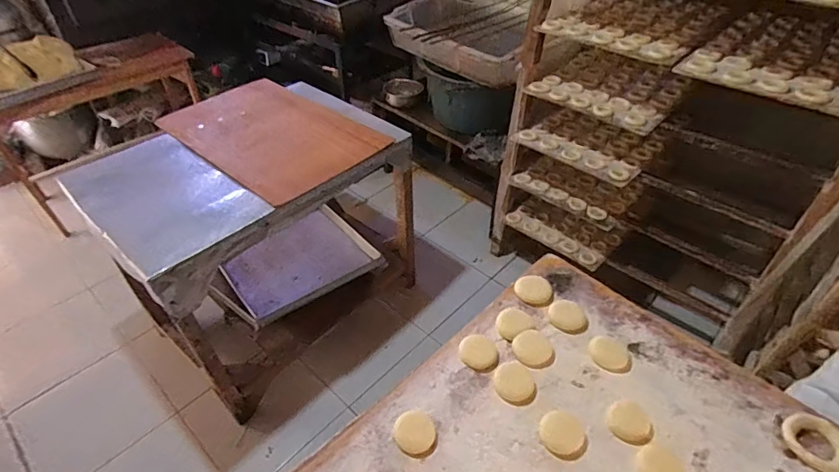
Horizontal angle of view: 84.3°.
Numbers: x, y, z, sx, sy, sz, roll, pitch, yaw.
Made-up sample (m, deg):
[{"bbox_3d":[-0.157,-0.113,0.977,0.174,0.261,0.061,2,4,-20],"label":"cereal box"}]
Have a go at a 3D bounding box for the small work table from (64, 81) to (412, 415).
[{"bbox_3d":[-0.556,-0.033,1.599,0.690,0.657,0.841,32,51,31],"label":"small work table"}]

